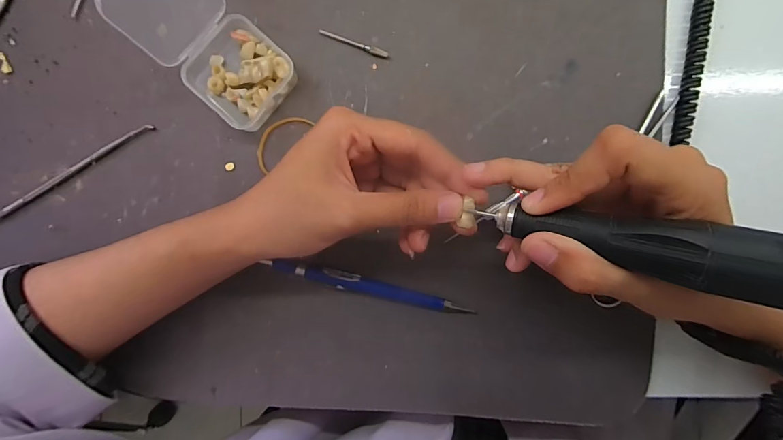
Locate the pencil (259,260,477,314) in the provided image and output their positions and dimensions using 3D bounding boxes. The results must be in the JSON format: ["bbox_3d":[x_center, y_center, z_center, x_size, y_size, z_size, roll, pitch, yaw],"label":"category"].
[{"bbox_3d":[-0.012,0.043,0.241,0.127,0.008,0.011,14,91,3],"label":"pencil"}]

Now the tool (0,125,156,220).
[{"bbox_3d":[-0.223,-0.027,0.254,0.145,0.006,0.006,-30,89,3],"label":"tool"}]

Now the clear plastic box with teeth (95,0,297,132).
[{"bbox_3d":[-0.108,-0.103,0.216,0.058,0.071,0.087,-44,88,3],"label":"clear plastic box with teeth"}]

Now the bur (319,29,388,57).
[{"bbox_3d":[-0.025,-0.116,0.247,0.047,0.004,0.005,23,92,3],"label":"bur"}]

